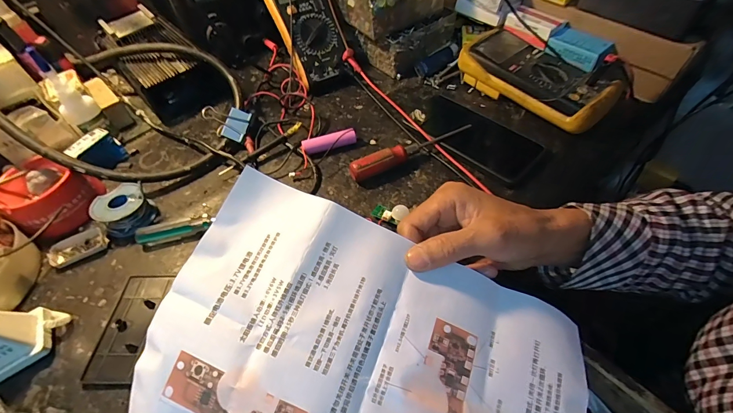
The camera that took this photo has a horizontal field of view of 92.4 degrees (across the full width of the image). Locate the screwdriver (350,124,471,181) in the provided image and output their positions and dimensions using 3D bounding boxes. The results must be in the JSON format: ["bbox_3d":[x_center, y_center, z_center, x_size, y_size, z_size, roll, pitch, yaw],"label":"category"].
[{"bbox_3d":[0.053,-0.062,0.403,0.149,0.025,0.017,-20,54,-12],"label":"screwdriver"}]

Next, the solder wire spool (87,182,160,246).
[{"bbox_3d":[-0.254,0.006,0.371,0.052,0.029,0.051,-2,52,2],"label":"solder wire spool"}]

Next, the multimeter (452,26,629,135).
[{"bbox_3d":[0.217,-0.165,0.456,0.094,0.048,0.189,-33,58,-20],"label":"multimeter"}]

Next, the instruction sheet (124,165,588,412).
[{"bbox_3d":[0.002,0.114,0.234,0.288,0.029,0.200,24,64,2],"label":"instruction sheet"}]

